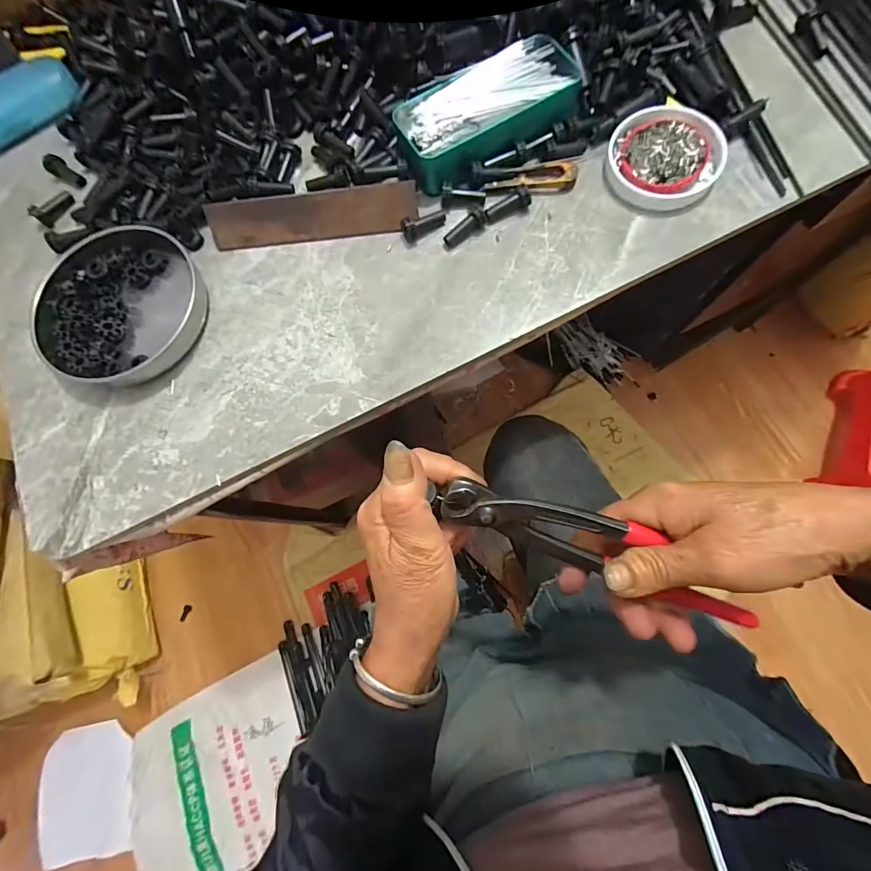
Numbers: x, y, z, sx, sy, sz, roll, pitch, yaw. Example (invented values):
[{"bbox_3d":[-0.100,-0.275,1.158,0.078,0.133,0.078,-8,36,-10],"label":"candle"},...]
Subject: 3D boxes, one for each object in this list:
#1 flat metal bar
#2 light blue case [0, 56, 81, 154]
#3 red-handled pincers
[{"bbox_3d":[-0.105,-0.186,0.359,0.179,0.006,0.037,-5,120,5],"label":"flat metal bar"},{"bbox_3d":[-0.438,-0.332,0.425,0.144,0.025,0.070,-37,75,-3],"label":"light blue case"},{"bbox_3d":[0.099,0.065,0.240,0.196,0.030,0.034,23,85,-6],"label":"red-handled pincers"}]

